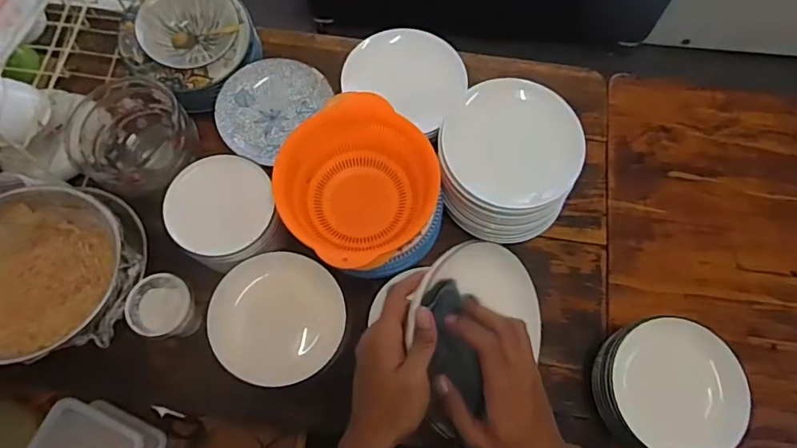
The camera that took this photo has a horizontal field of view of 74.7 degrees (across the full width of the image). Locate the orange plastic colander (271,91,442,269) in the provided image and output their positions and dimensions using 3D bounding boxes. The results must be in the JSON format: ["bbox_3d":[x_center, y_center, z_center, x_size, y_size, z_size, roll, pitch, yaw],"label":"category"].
[{"bbox_3d":[-0.061,-0.053,0.778,0.216,0.115,0.218,0,70,-1],"label":"orange plastic colander"}]

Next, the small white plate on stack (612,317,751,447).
[{"bbox_3d":[0.393,0.229,0.728,0.173,0.023,0.189,-19,71,-7],"label":"small white plate on stack"}]

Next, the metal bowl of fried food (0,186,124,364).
[{"bbox_3d":[-0.512,0.069,0.737,0.237,0.090,0.238,0,70,-1],"label":"metal bowl of fried food"}]

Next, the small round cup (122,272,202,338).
[{"bbox_3d":[-0.352,0.127,0.788,0.084,0.074,0.085,-5,70,-3],"label":"small round cup"}]

